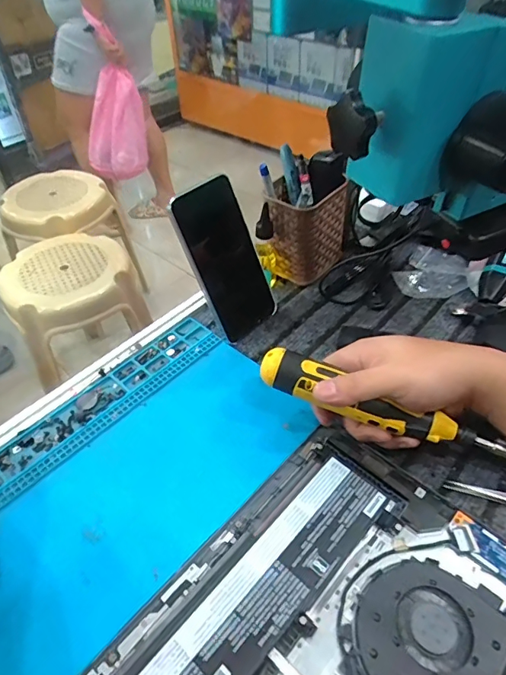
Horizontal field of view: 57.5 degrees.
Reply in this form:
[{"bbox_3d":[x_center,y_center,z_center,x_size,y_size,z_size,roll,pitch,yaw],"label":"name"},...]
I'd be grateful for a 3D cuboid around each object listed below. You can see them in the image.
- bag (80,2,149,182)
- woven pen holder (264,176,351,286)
[{"bbox_3d":[-0.500,-0.814,1.613,0.218,0.524,0.144,-10,46,-9],"label":"bag"},{"bbox_3d":[0.061,-0.125,0.549,0.071,0.107,0.077,27,52,25],"label":"woven pen holder"}]

